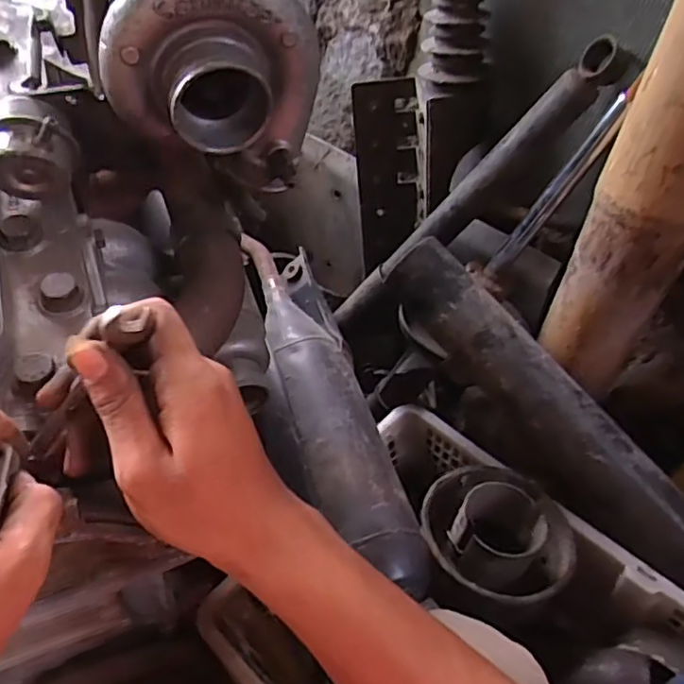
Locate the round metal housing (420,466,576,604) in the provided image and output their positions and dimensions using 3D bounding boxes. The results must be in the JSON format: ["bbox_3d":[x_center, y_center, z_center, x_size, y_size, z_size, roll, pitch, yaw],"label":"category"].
[{"bbox_3d":[0.148,0.191,0.604,0.143,0.069,0.132,3,45,-3],"label":"round metal housing"}]

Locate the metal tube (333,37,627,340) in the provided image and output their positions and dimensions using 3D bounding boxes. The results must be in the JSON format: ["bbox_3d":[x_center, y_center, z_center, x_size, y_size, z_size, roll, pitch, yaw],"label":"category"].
[{"bbox_3d":[0.123,-0.143,0.675,0.036,0.422,0.045,25,41,-27],"label":"metal tube"}]

